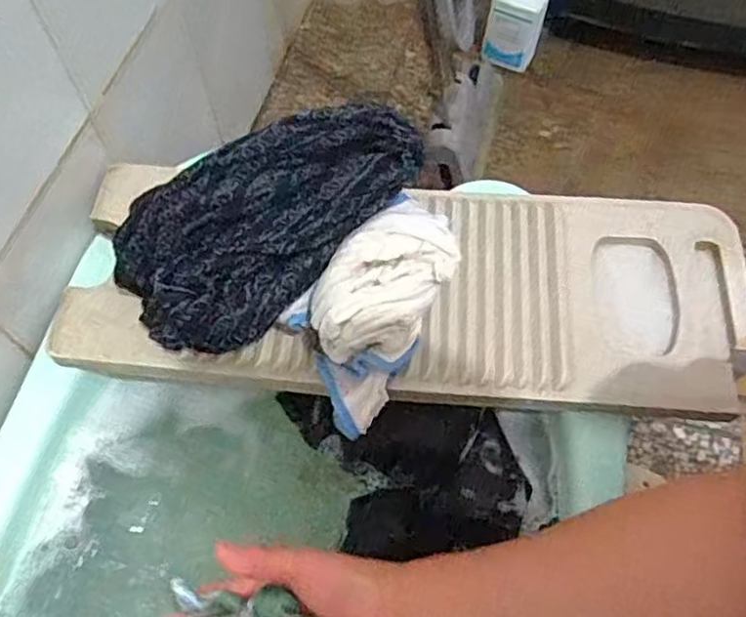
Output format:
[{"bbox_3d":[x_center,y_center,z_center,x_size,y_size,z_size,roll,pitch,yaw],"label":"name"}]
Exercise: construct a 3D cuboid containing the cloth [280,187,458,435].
[{"bbox_3d":[-0.006,-0.003,0.503,0.094,0.093,0.150,31,65,15],"label":"cloth"}]

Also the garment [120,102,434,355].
[{"bbox_3d":[-0.072,-0.060,0.510,0.250,0.107,0.129,-27,65,-15],"label":"garment"}]

